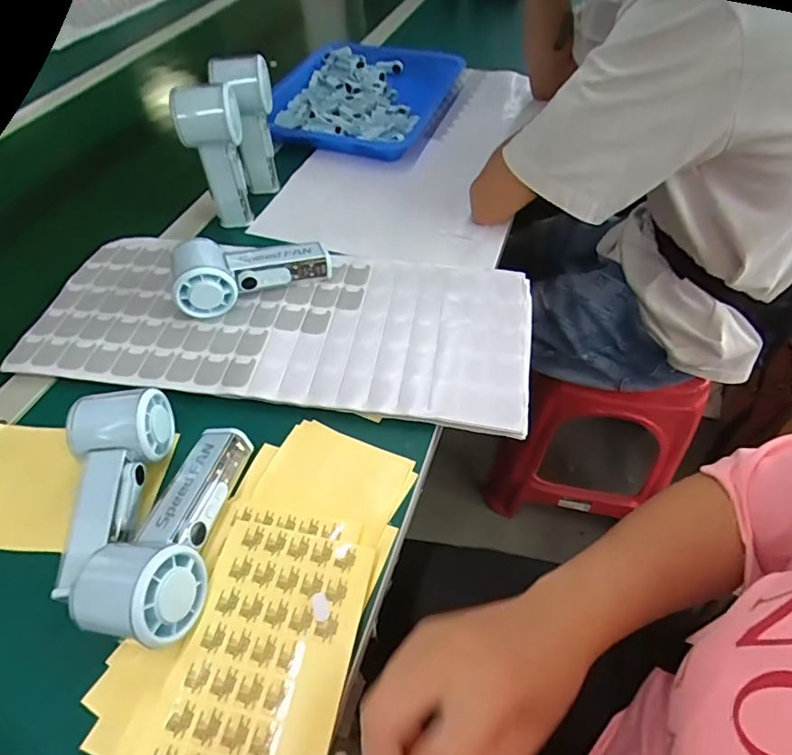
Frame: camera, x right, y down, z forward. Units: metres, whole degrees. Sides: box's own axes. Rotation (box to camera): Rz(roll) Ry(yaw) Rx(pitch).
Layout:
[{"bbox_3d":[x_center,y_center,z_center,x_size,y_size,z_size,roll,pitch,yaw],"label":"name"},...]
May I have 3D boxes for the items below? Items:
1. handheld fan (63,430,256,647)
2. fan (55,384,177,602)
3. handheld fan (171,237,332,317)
[{"bbox_3d":[-0.149,0.096,0.347,0.072,0.045,0.152,12,52,11],"label":"handheld fan"},{"bbox_3d":[-0.216,0.081,0.375,0.065,0.051,0.151,-2,51,0],"label":"fan"},{"bbox_3d":[-0.151,-0.118,0.518,0.153,0.050,0.073,-22,54,-16],"label":"handheld fan"}]

